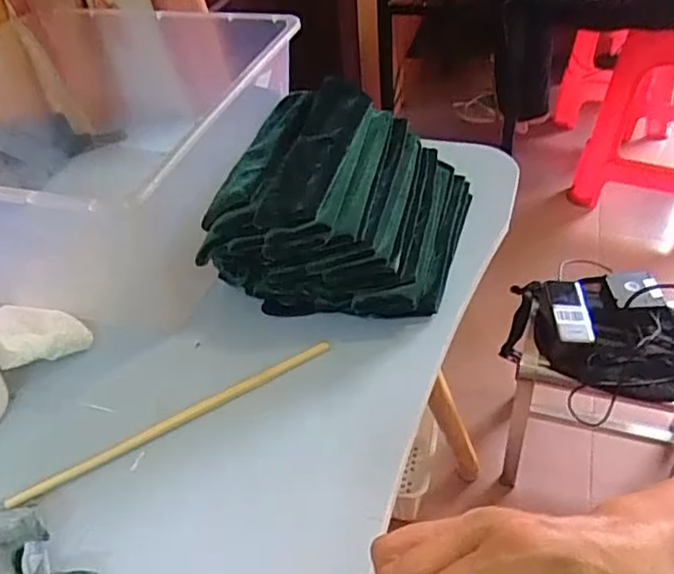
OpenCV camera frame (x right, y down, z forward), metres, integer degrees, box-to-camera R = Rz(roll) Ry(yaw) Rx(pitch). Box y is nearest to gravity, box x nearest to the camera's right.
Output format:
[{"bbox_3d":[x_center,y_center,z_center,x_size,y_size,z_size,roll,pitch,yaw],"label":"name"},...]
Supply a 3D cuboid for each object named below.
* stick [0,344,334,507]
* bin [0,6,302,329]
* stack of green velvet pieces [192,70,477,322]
[{"bbox_3d":[-0.105,0.091,0.428,0.228,0.014,0.008,-25,46,-20],"label":"stick"},{"bbox_3d":[-0.208,-0.128,0.583,0.301,0.167,0.347,10,45,16],"label":"bin"},{"bbox_3d":[0.007,-0.070,0.511,0.177,0.105,0.187,11,45,18],"label":"stack of green velvet pieces"}]

